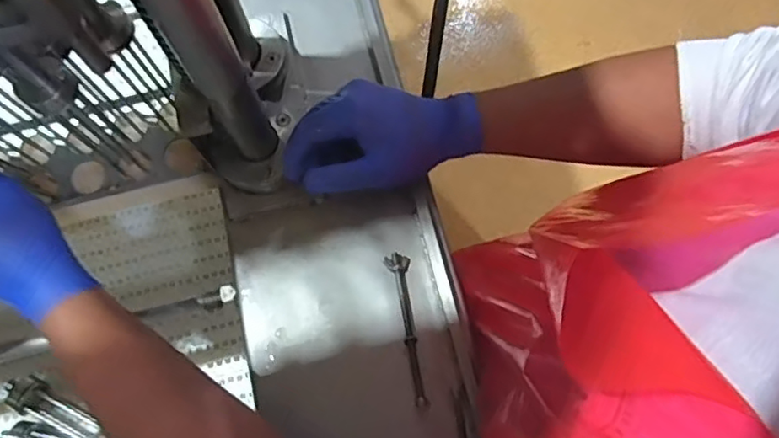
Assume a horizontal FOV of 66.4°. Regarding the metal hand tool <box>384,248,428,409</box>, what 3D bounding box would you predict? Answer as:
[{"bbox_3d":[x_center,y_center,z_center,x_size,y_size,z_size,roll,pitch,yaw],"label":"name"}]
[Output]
[{"bbox_3d":[0.015,0.089,0.486,0.020,0.008,0.125,-9,72,-1],"label":"metal hand tool"}]

